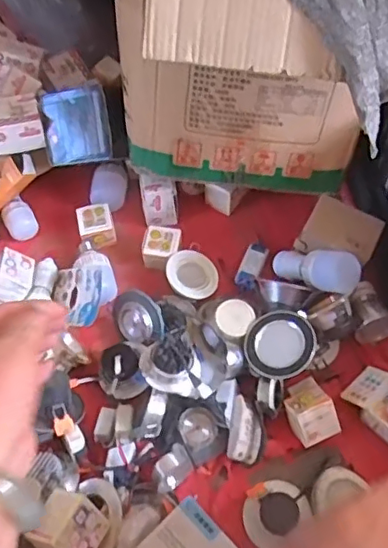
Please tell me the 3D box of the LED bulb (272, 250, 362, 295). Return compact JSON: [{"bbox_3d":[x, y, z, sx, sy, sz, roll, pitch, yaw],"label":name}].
[{"bbox_3d":[0.172,-0.011,0.866,0.148,0.051,0.054,13,57,48],"label":"LED bulb"}]

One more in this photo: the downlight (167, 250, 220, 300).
[{"bbox_3d":[-0.003,0.003,0.899,0.082,0.032,0.082,12,65,-28],"label":"downlight"}]

